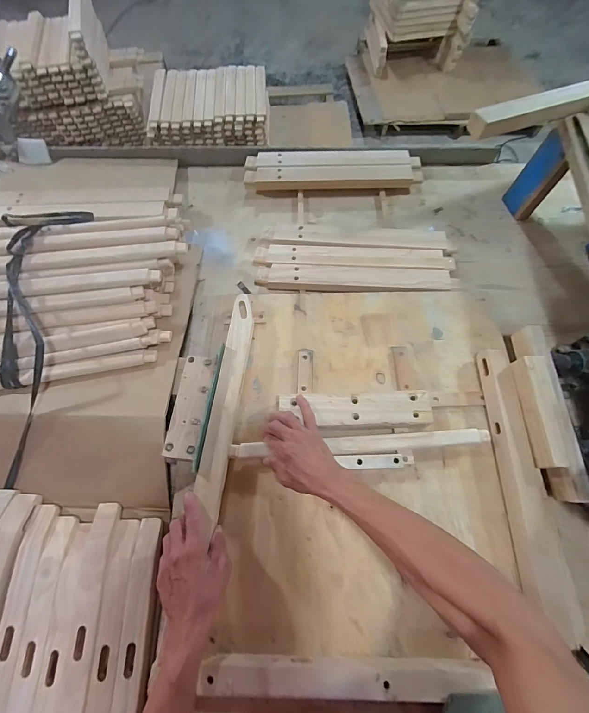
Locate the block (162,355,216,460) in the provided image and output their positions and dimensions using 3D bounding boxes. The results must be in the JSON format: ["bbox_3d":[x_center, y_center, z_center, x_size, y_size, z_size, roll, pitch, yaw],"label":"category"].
[{"bbox_3d":[-0.170,0.082,0.556,0.051,0.022,0.165,7,68,2],"label":"block"}]

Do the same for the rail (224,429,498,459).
[{"bbox_3d":[0.108,0.144,0.555,0.422,0.020,0.028,-3,67,-2],"label":"rail"}]

